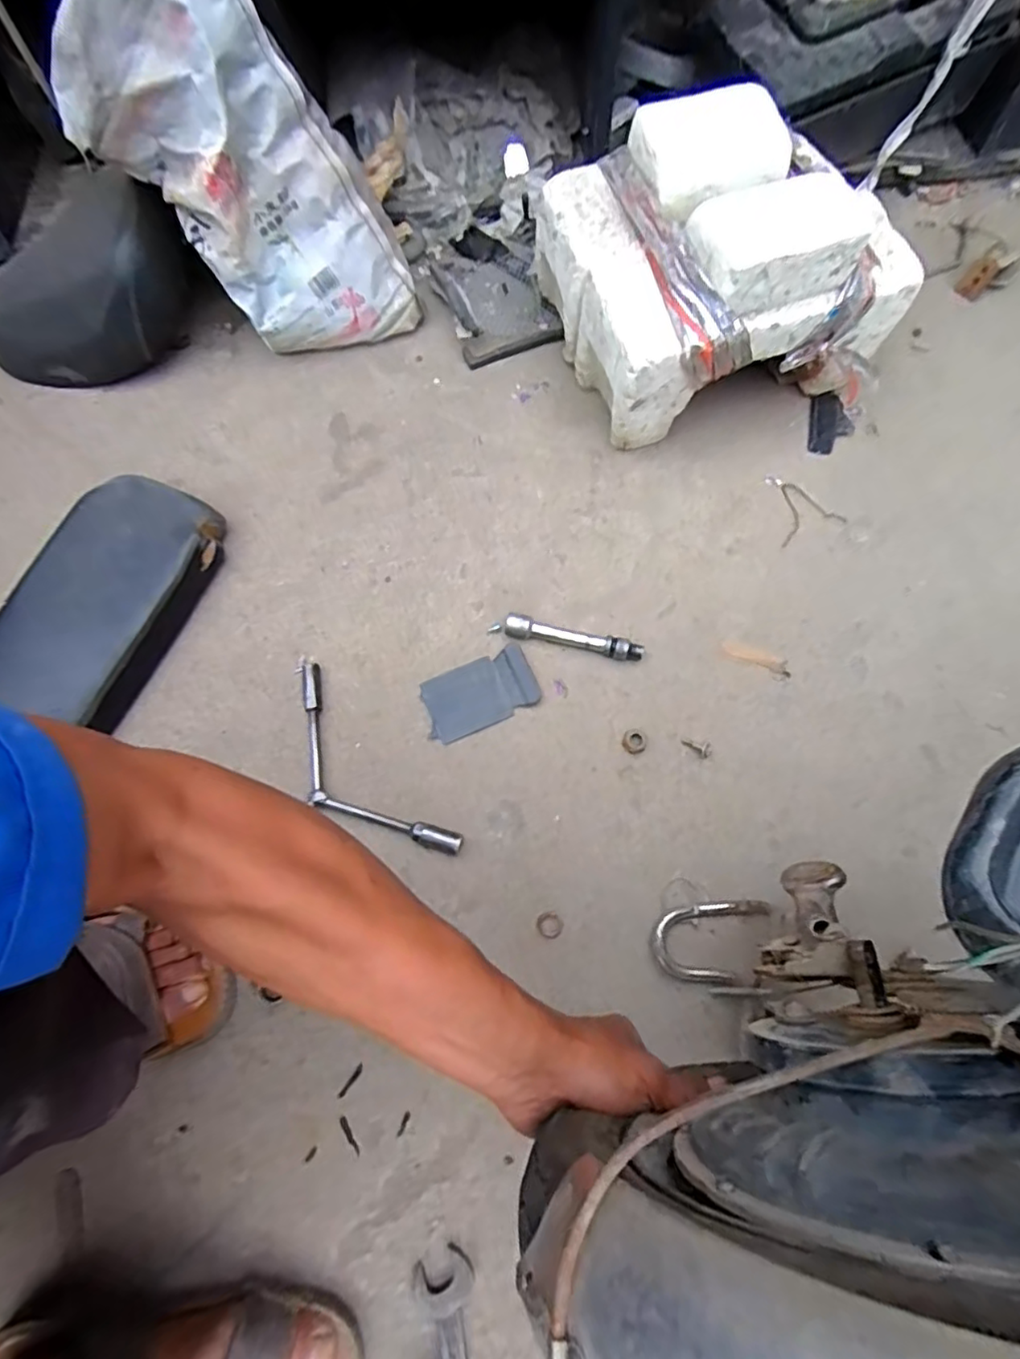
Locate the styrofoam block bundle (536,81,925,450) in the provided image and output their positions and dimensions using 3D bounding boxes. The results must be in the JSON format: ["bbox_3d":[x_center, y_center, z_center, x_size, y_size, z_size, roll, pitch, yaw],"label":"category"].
[{"bbox_3d":[0.215,-0.429,0.635,0.310,0.189,0.263,-17,73,-4],"label":"styrofoam block bundle"}]

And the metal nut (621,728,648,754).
[{"bbox_3d":[0.119,0.059,0.570,0.023,0.008,0.022,0,72,1],"label":"metal nut"}]

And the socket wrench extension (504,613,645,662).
[{"bbox_3d":[0.064,-0.041,0.603,0.138,0.021,0.021,12,73,5],"label":"socket wrench extension"}]

